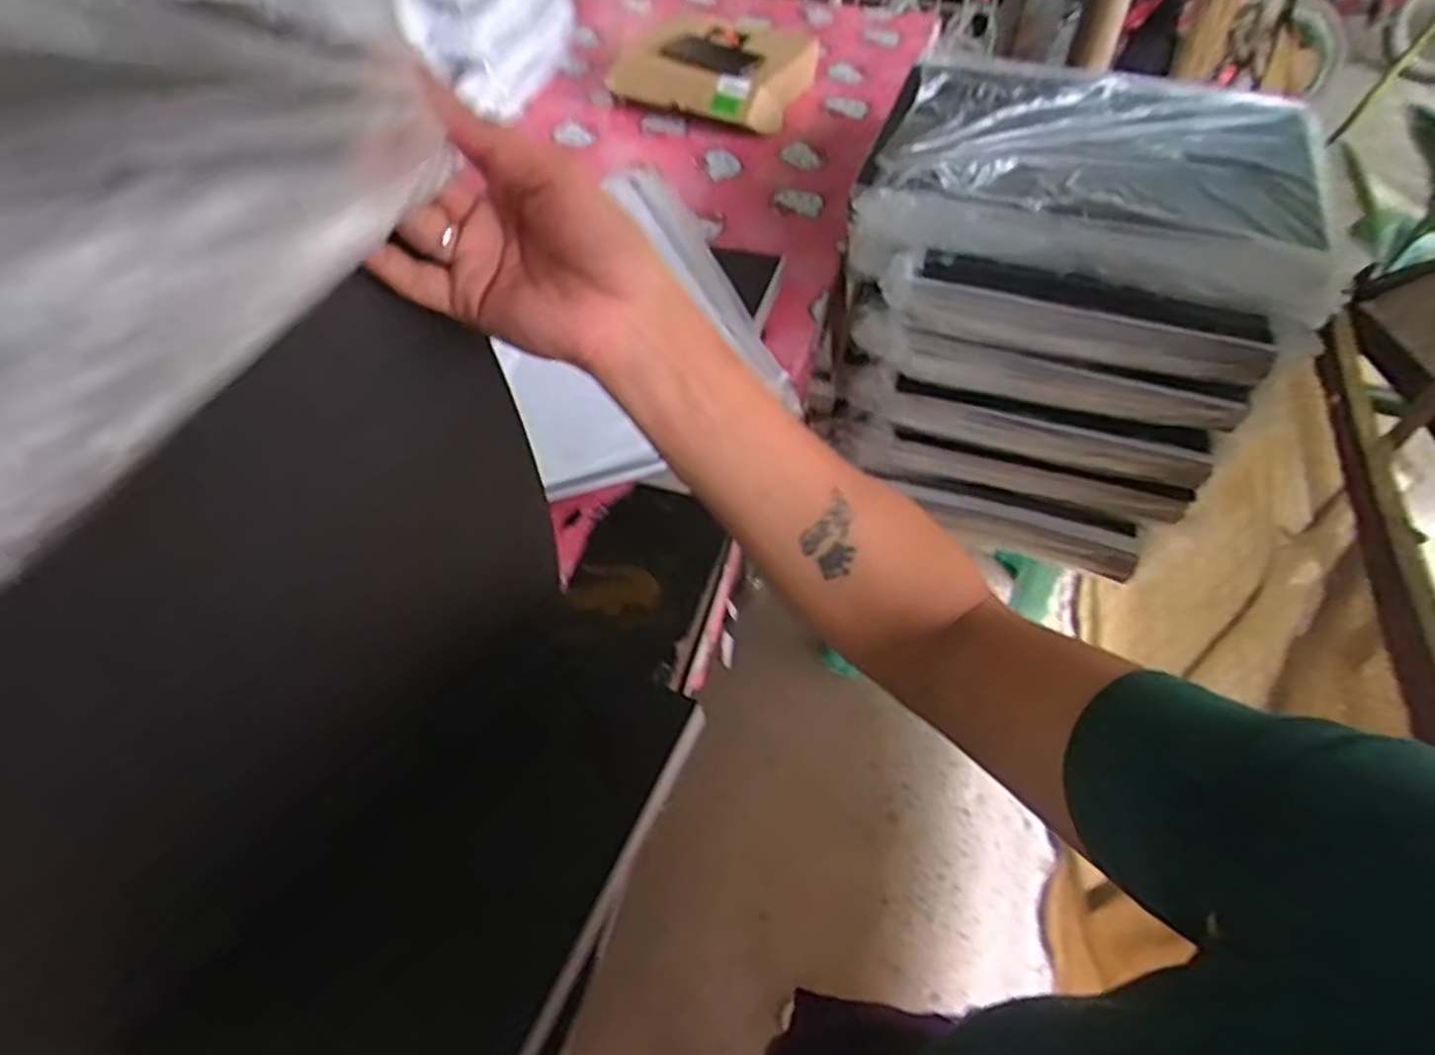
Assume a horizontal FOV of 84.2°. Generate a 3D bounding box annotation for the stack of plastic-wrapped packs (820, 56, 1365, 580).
[{"bbox_3d":[0.463,-0.325,1.097,0.494,0.413,0.507,18,54,13],"label":"stack of plastic-wrapped packs"}]

